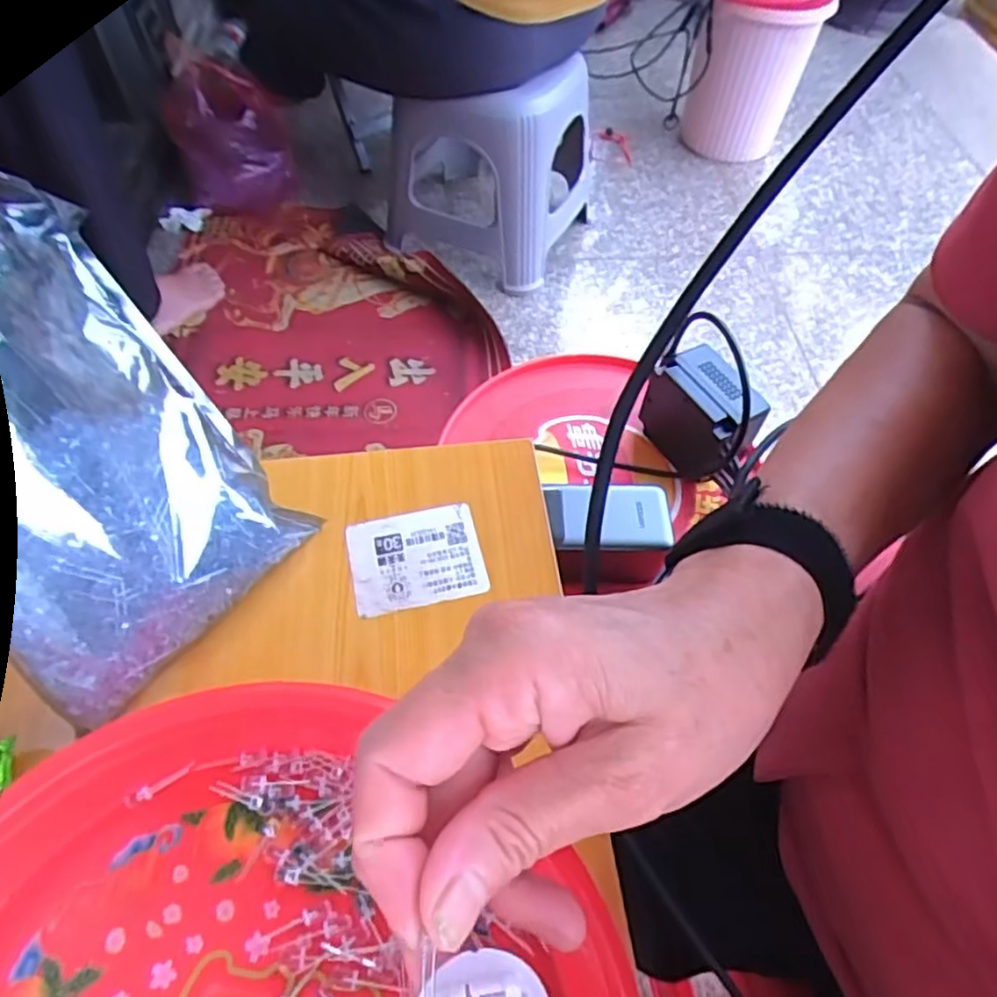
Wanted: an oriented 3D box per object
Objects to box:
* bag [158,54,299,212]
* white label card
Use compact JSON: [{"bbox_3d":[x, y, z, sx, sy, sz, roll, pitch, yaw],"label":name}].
[{"bbox_3d":[-0.478,-0.633,1.210,0.207,0.240,0.110,-6,57,-8],"label":"bag"},{"bbox_3d":[-0.038,0.027,0.308,0.059,0.004,0.048,-11,57,-9],"label":"white label card"}]

